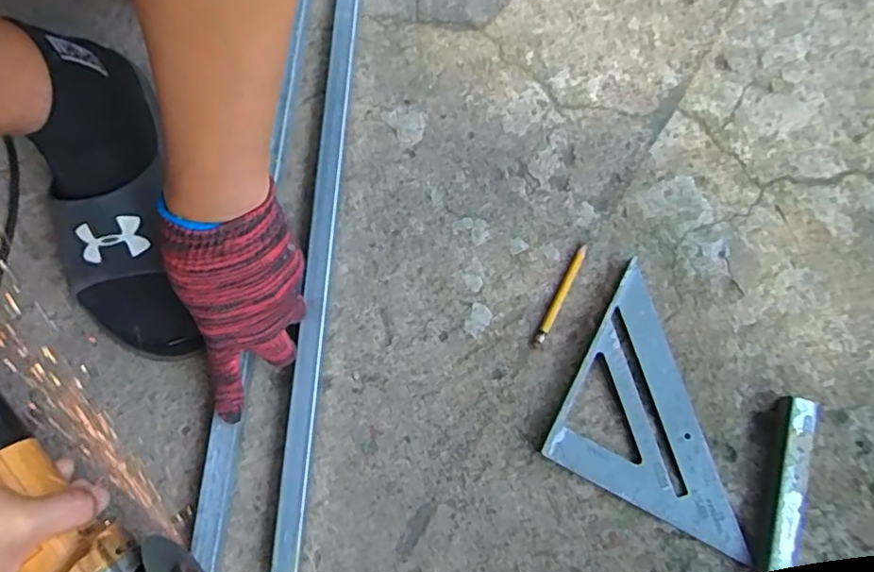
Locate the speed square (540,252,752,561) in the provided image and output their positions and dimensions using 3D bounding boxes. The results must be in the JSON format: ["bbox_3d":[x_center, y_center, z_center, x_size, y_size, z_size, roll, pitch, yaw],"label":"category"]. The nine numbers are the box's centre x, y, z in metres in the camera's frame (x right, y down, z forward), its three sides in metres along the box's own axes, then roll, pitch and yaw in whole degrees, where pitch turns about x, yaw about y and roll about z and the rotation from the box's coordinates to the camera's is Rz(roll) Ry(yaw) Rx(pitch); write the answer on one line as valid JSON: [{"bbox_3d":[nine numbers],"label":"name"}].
[{"bbox_3d":[0.193,0.098,0.475,0.164,0.018,0.166,28,79,6],"label":"speed square"}]

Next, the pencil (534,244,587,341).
[{"bbox_3d":[0.105,0.007,0.503,0.008,0.005,0.092,27,79,6],"label":"pencil"}]

